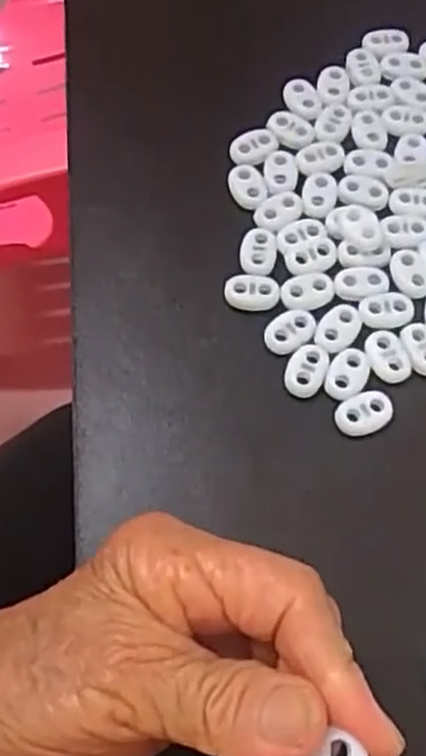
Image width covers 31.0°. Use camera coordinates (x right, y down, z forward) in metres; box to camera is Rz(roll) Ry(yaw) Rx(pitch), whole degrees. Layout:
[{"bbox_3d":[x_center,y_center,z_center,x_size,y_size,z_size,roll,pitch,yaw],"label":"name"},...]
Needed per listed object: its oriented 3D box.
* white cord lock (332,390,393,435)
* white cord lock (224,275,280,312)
[{"bbox_3d":[0.058,0.014,0.296,0.022,0.005,0.015,-20,67,-9],"label":"white cord lock"},{"bbox_3d":[0.016,-0.036,0.315,0.022,0.004,0.015,1,66,1],"label":"white cord lock"}]

